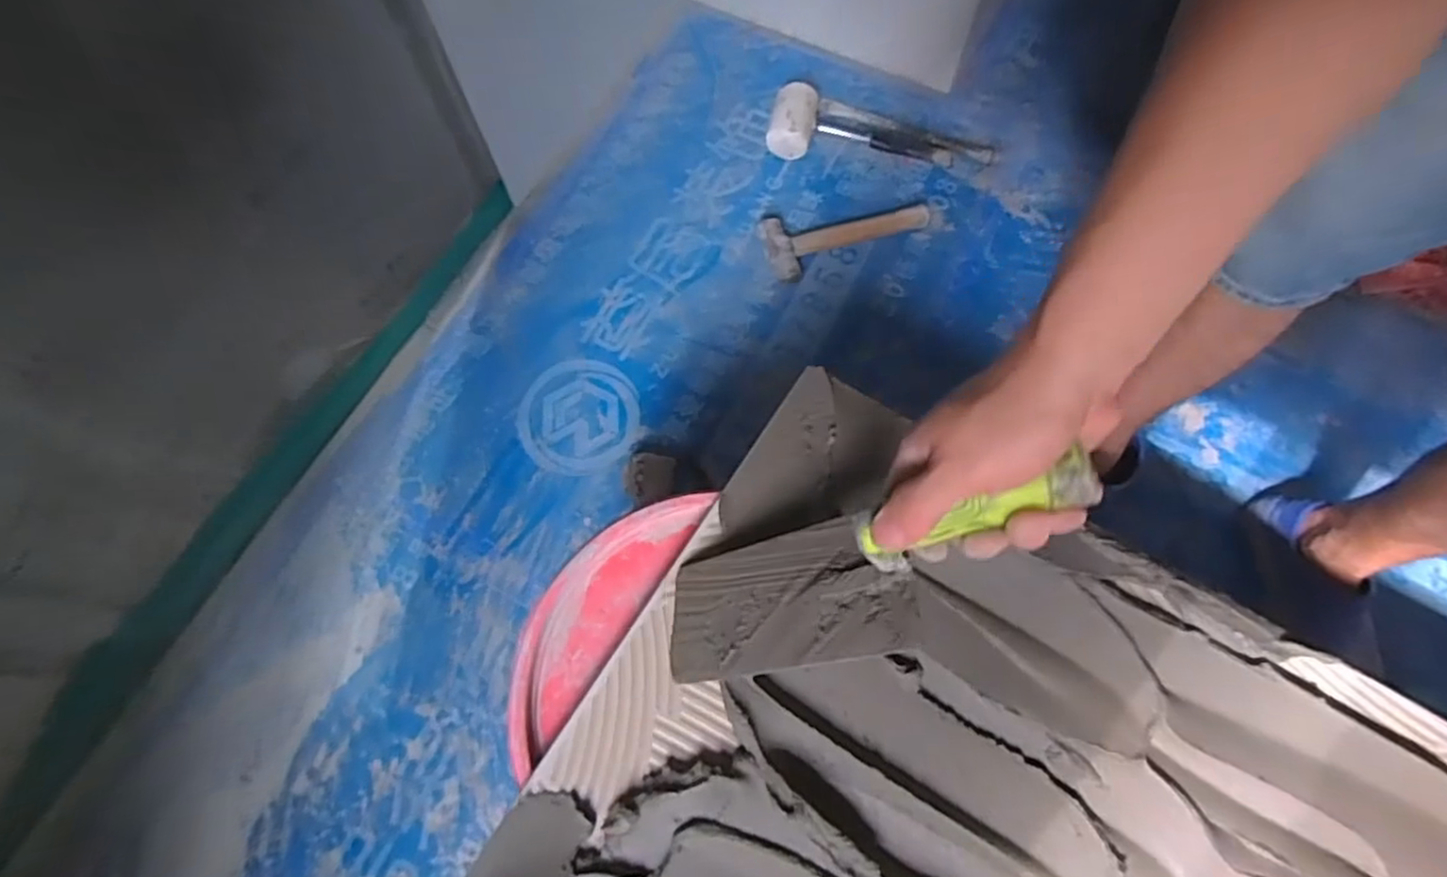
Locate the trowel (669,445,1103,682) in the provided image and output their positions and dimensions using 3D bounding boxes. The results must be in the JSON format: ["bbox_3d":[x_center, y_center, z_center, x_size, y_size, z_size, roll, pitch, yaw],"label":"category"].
[{"bbox_3d":[0.078,0.086,0.425,0.074,0.298,0.093,7,62,-44],"label":"trowel"}]

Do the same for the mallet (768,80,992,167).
[{"bbox_3d":[0.248,-0.497,1.087,0.354,0.072,0.110,2,70,2],"label":"mallet"}]

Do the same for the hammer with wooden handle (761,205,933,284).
[{"bbox_3d":[0.183,-0.314,1.048,0.257,0.040,0.107,-19,71,-6],"label":"hammer with wooden handle"}]

